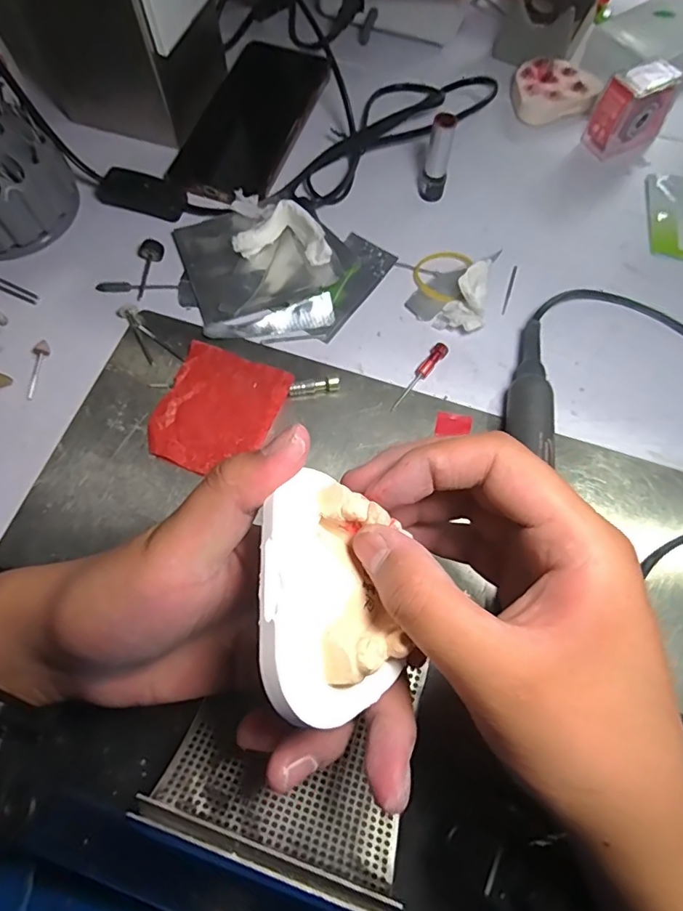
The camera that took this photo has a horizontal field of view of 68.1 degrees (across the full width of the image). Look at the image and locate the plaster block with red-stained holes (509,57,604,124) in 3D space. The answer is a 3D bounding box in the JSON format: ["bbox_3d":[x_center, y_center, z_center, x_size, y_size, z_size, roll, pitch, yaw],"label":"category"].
[{"bbox_3d":[0.182,-0.306,0.426,0.071,0.018,0.057,5,69,1],"label":"plaster block with red-stained holes"}]

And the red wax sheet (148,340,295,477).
[{"bbox_3d":[-0.078,-0.027,0.316,0.070,0.009,0.079,23,70,7],"label":"red wax sheet"}]

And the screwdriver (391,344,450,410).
[{"bbox_3d":[0.050,-0.052,0.329,0.010,0.007,0.056,36,73,12],"label":"screwdriver"}]

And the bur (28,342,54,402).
[{"bbox_3d":[-0.197,-0.056,0.328,0.012,0.006,0.039,1,69,-1],"label":"bur"}]

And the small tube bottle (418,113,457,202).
[{"bbox_3d":[0.070,-0.216,0.368,0.018,0.055,0.016,11,69,3],"label":"small tube bottle"}]

